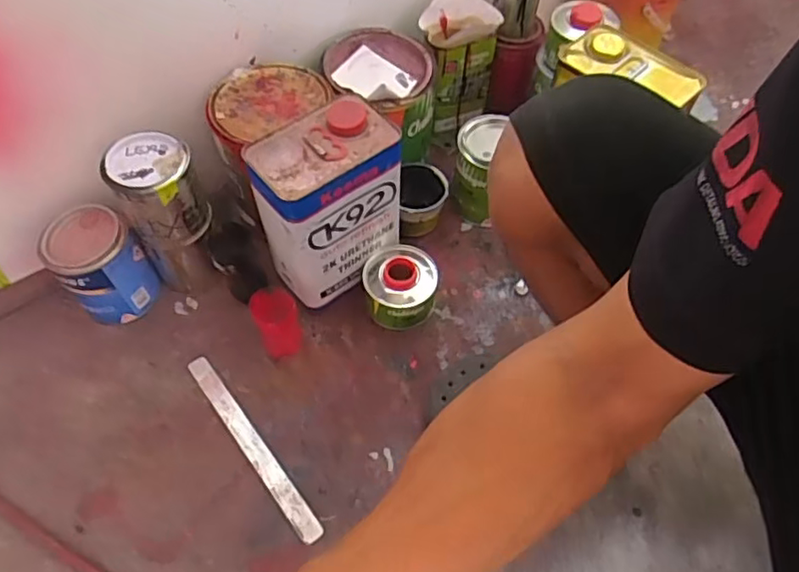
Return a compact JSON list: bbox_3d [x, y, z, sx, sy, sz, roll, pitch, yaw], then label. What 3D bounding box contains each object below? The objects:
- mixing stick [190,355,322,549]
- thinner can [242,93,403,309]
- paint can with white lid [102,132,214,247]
[{"bbox_3d":[-0.185,0.195,0.751,0.026,0.007,0.284,-34,64,-20],"label":"mixing stick"},{"bbox_3d":[-0.091,-0.102,0.773,0.158,0.229,0.108,-37,65,-21],"label":"thinner can"},{"bbox_3d":[-0.298,-0.115,0.756,0.097,0.118,0.094,0,58,0],"label":"paint can with white lid"}]

